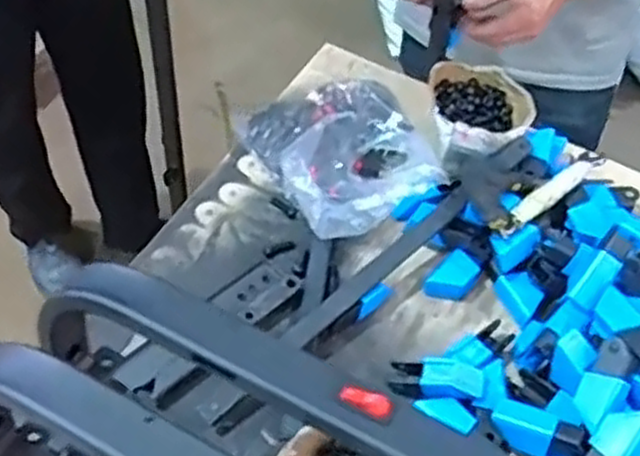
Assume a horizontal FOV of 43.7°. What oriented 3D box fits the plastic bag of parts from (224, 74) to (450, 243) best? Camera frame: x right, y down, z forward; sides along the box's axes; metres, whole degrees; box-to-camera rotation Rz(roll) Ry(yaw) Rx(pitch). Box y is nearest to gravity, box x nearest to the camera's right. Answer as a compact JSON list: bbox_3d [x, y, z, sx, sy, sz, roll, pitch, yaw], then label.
[{"bbox_3d":[0.035,-0.091,0.894,0.201,0.077,0.198,-18,55,-18],"label":"plastic bag of parts"}]

